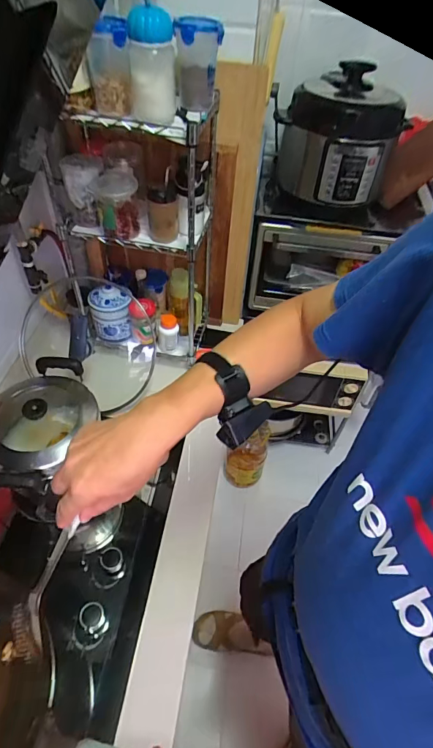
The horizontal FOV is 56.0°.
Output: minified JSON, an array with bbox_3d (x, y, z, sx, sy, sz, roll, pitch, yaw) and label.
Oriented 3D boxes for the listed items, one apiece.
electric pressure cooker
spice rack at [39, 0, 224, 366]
[{"bbox_3d":[0.312,-0.592,1.012,0.264,0.242,0.244,17,49,11],"label":"electric pressure cooker"},{"bbox_3d":[-0.195,-0.360,0.927,0.342,0.688,0.233,8,48,3],"label":"spice rack"}]

